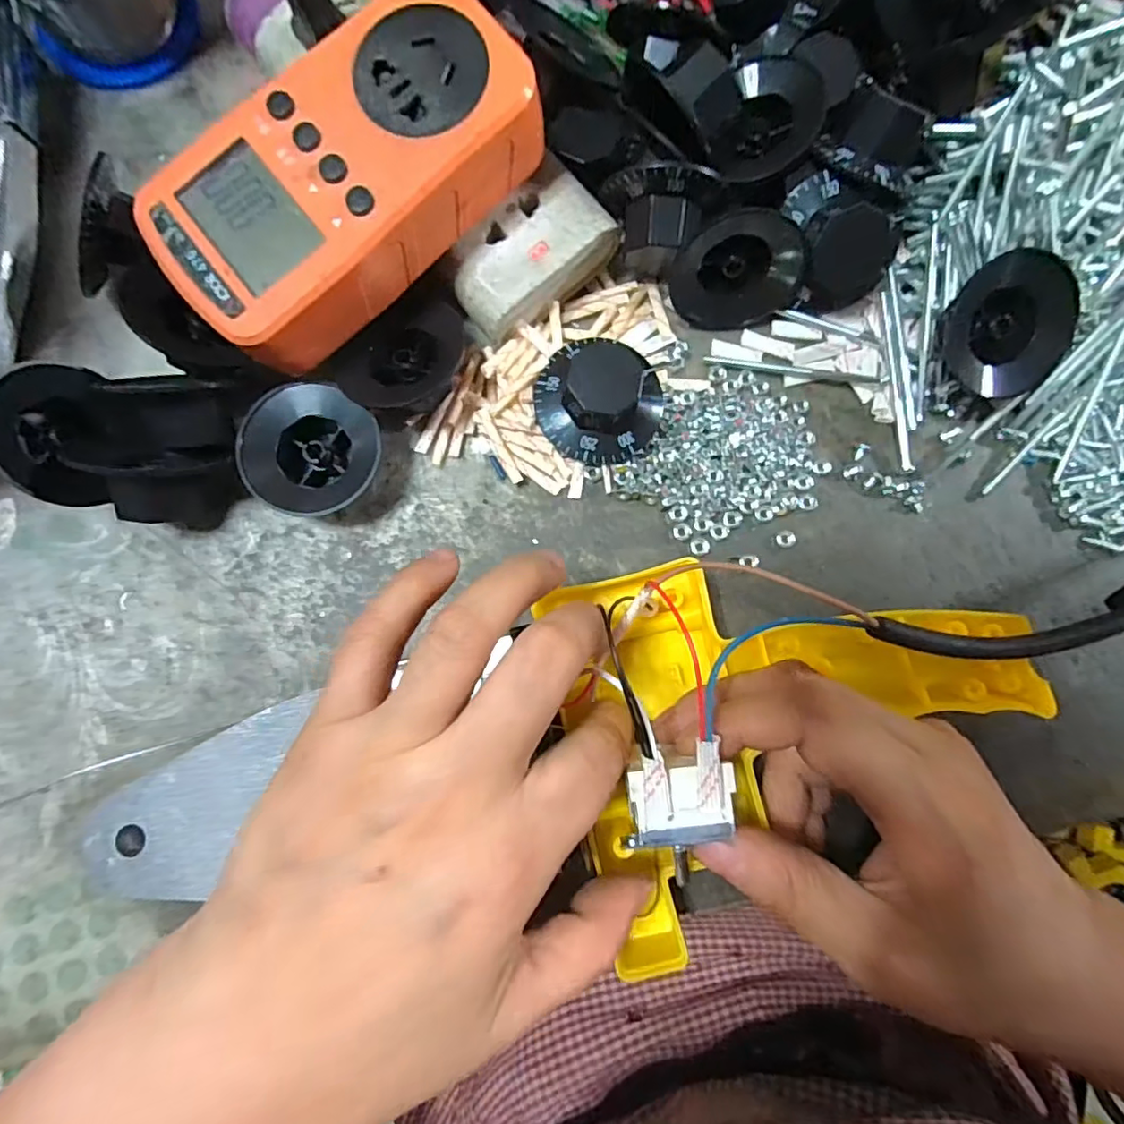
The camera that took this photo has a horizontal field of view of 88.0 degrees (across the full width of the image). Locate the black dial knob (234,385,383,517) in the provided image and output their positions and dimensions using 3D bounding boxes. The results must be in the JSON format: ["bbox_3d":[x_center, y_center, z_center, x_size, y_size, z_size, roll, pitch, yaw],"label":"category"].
[{"bbox_3d":[-0.091,-0.039,0.216,0.046,0.024,0.044,0,83,-2],"label":"black dial knob"}]

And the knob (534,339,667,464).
[{"bbox_3d":[0.015,-0.061,0.215,0.048,0.029,0.043,7,83,-1],"label":"knob"}]

